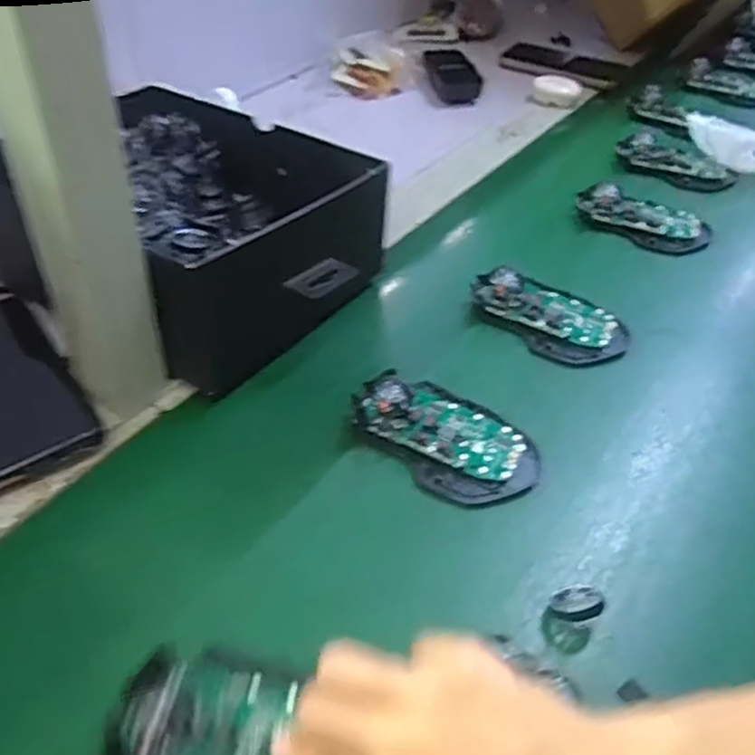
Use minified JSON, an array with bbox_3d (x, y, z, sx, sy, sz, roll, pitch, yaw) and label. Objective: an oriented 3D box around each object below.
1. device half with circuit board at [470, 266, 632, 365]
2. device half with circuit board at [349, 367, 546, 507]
[{"bbox_3d":[0.126,-0.051,0.520,0.067,0.027,0.109,-28,52,-32],"label":"device half with circuit board"},{"bbox_3d":[0.040,0.030,0.427,0.070,0.025,0.109,-30,53,-33],"label":"device half with circuit board"}]

